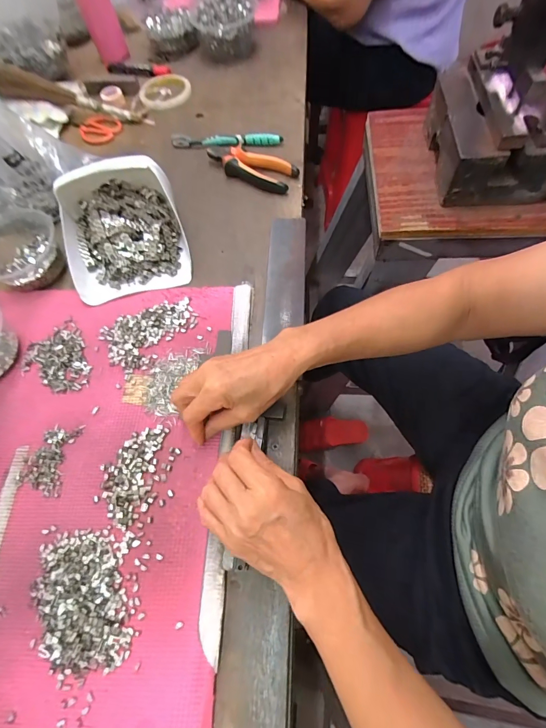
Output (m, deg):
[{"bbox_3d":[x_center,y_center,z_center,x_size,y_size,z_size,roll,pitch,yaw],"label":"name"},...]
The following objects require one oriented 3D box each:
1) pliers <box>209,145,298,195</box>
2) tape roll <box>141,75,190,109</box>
[{"bbox_3d":[-0.038,-0.306,0.550,0.149,0.028,0.051,26,68,14],"label":"pliers"},{"bbox_3d":[-0.202,-0.512,0.661,0.096,0.019,0.096,-1,64,1],"label":"tape roll"}]

